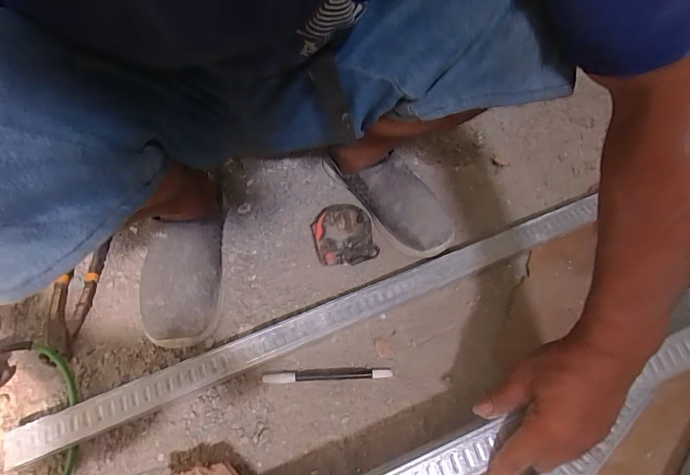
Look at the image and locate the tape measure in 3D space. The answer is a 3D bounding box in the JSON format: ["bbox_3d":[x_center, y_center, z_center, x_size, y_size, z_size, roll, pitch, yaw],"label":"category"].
[{"bbox_3d":[-0.003,-0.002,0.545,0.075,0.044,0.081,-13,55,-9],"label":"tape measure"}]

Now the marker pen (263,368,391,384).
[{"bbox_3d":[-0.020,0.158,0.455,0.145,0.010,0.013,-4,54,-2],"label":"marker pen"}]

